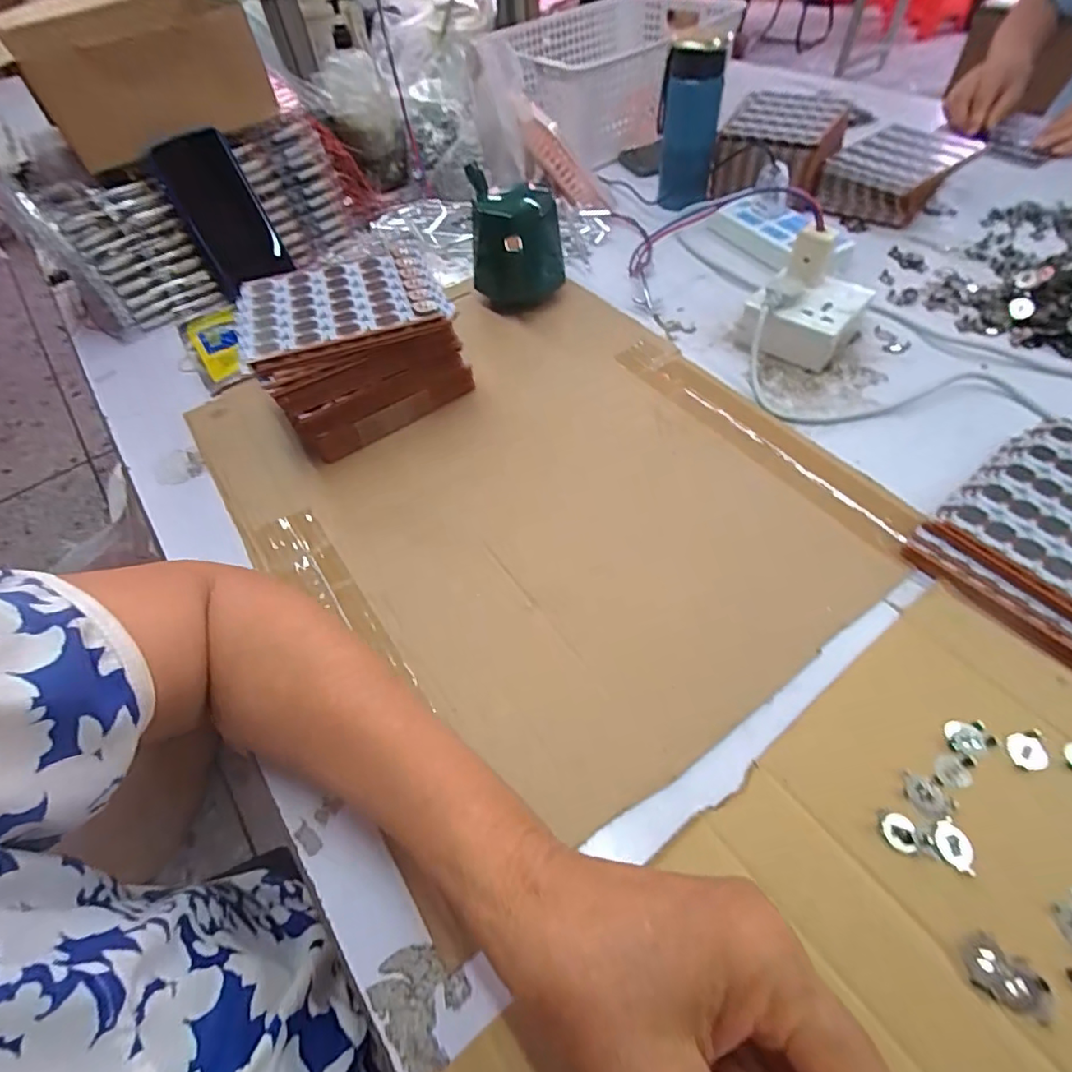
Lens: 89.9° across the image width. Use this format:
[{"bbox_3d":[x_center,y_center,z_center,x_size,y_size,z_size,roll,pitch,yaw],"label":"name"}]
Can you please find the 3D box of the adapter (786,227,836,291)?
[{"bbox_3d":[0.253,-0.256,0.494,0.034,0.047,0.019,18,57,18],"label":"adapter"}]

